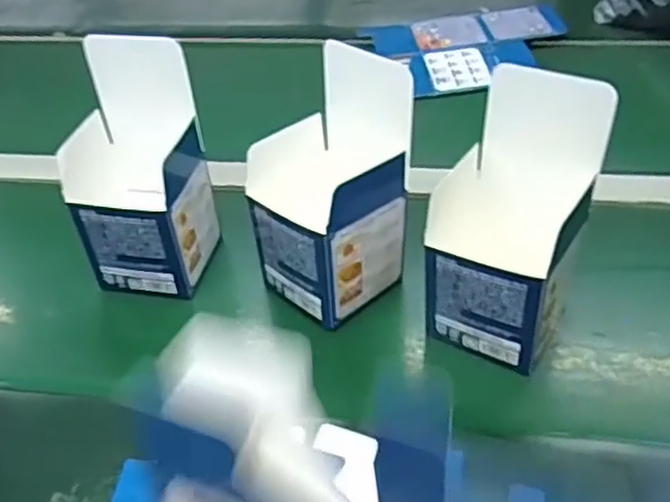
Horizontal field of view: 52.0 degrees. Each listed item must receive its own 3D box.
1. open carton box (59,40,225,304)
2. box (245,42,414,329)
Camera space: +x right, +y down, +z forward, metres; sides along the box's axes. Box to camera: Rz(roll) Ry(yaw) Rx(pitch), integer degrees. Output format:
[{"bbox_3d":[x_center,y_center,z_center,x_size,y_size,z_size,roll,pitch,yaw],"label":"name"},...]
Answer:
[{"bbox_3d":[-0.151,-0.065,0.546,0.097,0.166,0.116,6,46,11],"label":"open carton box"},{"bbox_3d":[-0.006,-0.046,0.513,0.101,0.168,0.103,31,55,30],"label":"box"}]

